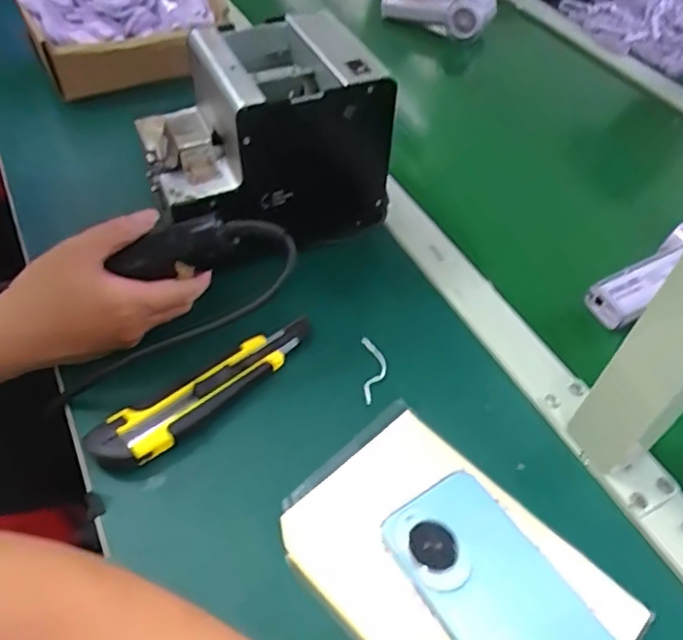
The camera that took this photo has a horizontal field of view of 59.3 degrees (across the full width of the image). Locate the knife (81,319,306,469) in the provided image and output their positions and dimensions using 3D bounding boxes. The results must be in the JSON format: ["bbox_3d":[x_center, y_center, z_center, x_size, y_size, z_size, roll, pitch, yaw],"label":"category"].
[{"bbox_3d":[-0.090,0.046,0.421,0.036,0.018,0.174,39,57,24],"label":"knife"}]

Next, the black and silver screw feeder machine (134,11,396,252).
[{"bbox_3d":[-0.064,-0.152,0.506,0.190,0.136,0.151,-9,51,-13],"label":"black and silver screw feeder machine"}]

